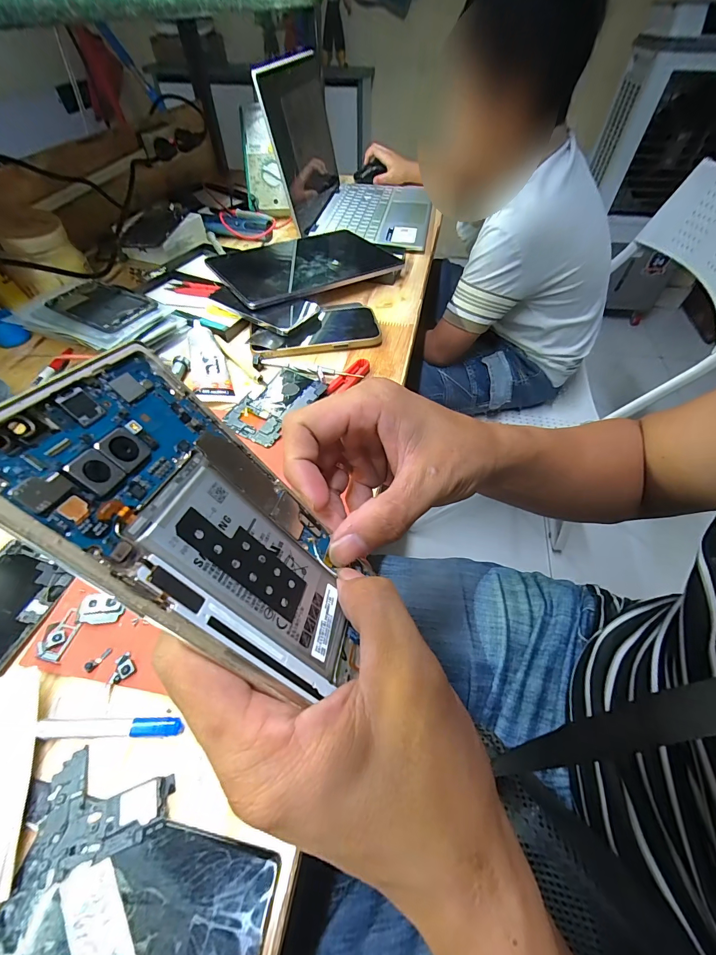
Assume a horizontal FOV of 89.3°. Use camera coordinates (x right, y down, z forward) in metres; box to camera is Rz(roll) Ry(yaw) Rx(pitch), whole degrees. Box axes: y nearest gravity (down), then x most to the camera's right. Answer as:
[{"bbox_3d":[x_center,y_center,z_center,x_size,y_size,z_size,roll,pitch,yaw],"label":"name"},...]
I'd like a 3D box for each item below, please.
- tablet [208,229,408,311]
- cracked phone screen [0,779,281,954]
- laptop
[{"bbox_3d":[-0.076,-0.323,0.542,0.257,0.010,0.173,-25,59,-19],"label":"tablet"},{"bbox_3d":[-0.118,0.204,0.168,0.147,0.004,0.072,9,54,7],"label":"cracked phone screen"},{"bbox_3d":[-0.004,-0.630,0.689,0.274,0.219,0.453,3,53,3],"label":"laptop"}]

